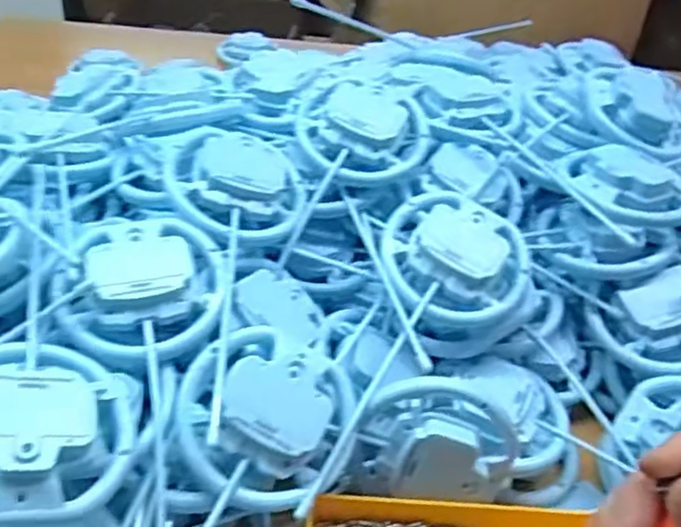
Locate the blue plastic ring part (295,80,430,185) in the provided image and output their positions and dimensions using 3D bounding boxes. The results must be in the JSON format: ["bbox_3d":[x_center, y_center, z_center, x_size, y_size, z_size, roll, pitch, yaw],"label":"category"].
[{"bbox_3d":[0.017,-0.104,0.513,0.103,0.042,0.096,8,66,-4],"label":"blue plastic ring part"}]

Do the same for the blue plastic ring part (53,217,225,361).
[{"bbox_3d":[-0.122,0.014,0.403,0.097,0.035,0.095,-4,64,-15],"label":"blue plastic ring part"}]

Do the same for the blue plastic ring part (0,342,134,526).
[{"bbox_3d":[-0.156,0.079,0.329,0.102,0.033,0.097,-10,54,-27],"label":"blue plastic ring part"}]

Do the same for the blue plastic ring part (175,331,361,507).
[{"bbox_3d":[-0.041,0.087,0.383,0.102,0.039,0.099,40,59,5],"label":"blue plastic ring part"}]

